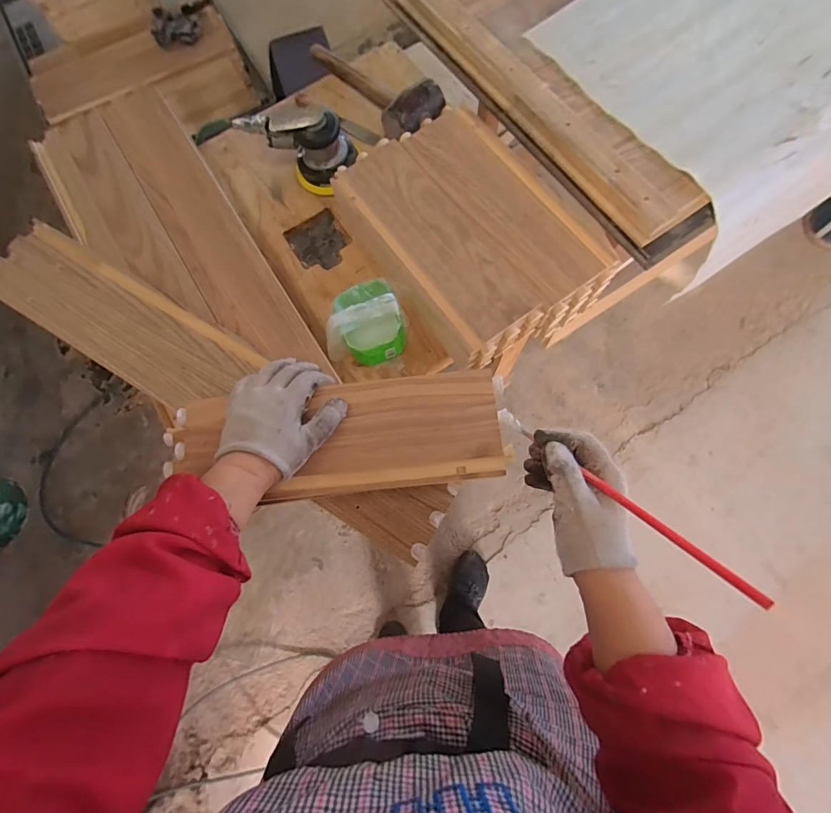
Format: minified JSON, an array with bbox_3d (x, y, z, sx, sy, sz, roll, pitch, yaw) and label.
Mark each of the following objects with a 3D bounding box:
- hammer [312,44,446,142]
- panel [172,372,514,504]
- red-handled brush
[{"bbox_3d":[-0.080,-0.557,0.723,0.113,0.059,0.337,-41,64,-9],"label":"hammer"},{"bbox_3d":[-0.083,0.034,0.430,0.345,0.021,0.114,-5,76,2],"label":"panel"},{"bbox_3d":[0.149,0.062,0.334,0.011,0.010,0.250,-36,37,-8],"label":"red-handled brush"}]

